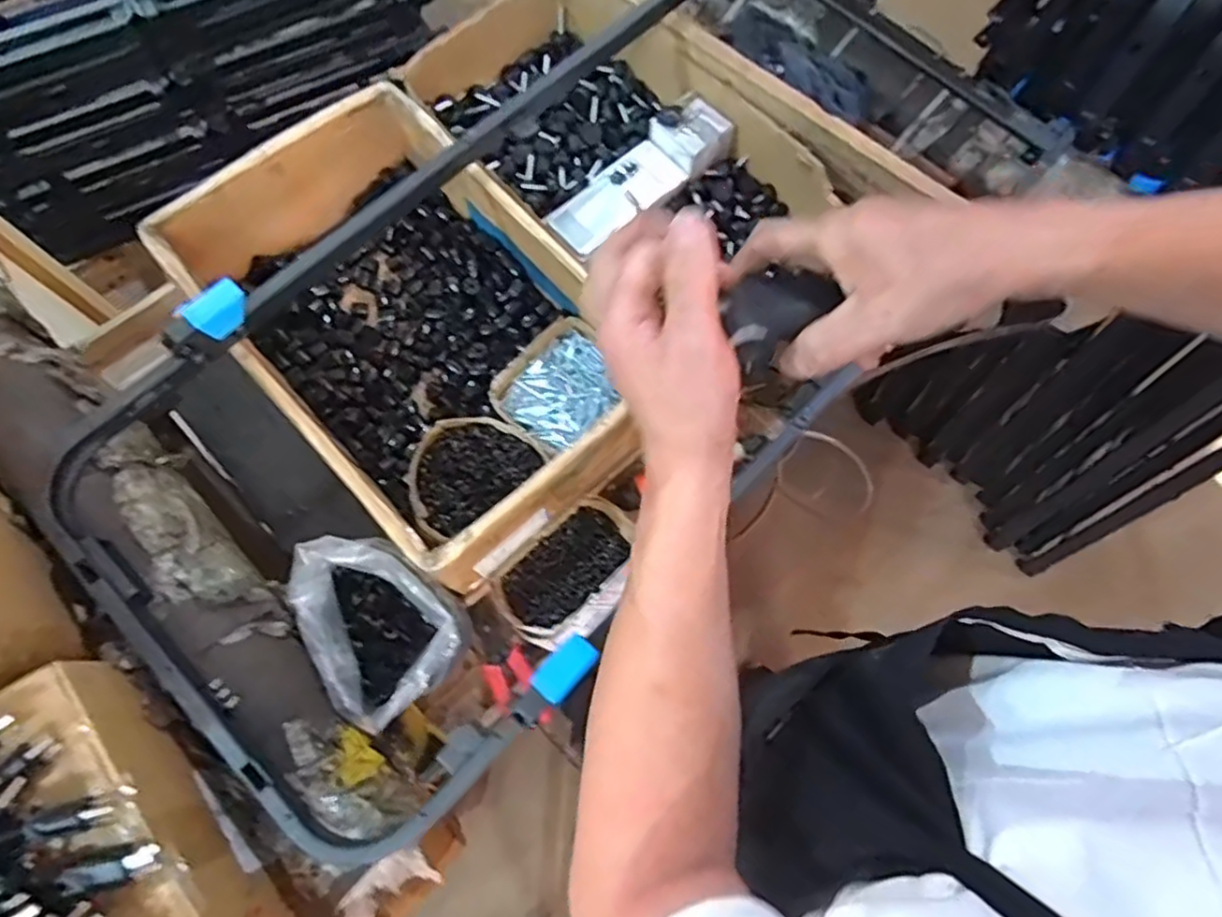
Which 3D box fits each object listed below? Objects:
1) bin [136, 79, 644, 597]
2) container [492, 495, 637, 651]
[{"bbox_3d":[-0.226,-0.151,0.818,0.353,0.169,0.536,-40,78,-13],"label":"bin"},{"bbox_3d":[-0.043,0.133,0.789,0.182,0.074,0.122,-42,79,-13],"label":"container"}]

